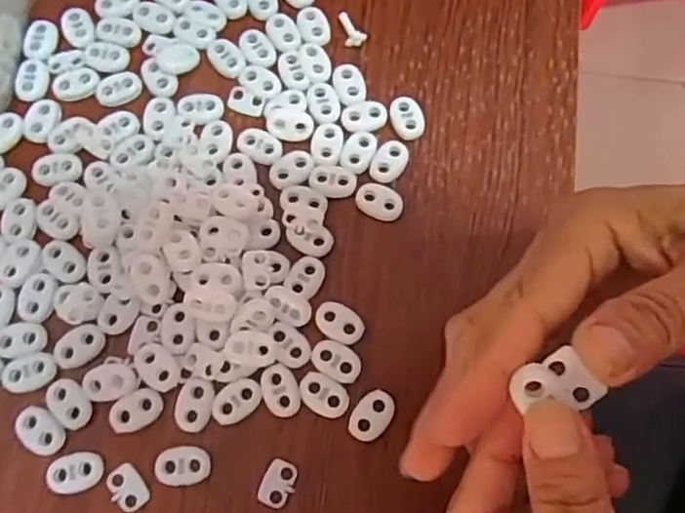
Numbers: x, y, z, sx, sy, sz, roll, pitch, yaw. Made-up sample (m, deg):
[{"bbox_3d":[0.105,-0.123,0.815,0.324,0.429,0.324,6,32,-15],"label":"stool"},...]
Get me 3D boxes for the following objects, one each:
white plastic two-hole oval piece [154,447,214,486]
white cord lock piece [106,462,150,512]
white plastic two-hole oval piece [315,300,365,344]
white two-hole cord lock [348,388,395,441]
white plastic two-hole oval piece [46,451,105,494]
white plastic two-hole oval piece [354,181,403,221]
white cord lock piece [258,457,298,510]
[{"bbox_3d":[-0.067,0.088,0.268,0.023,0.004,0.015,-7,71,-4],"label":"white plastic two-hole oval piece"},{"bbox_3d":[-0.091,0.097,0.267,0.014,0.004,0.020,-33,75,-12],"label":"white cord lock piece"},{"bbox_3d":[-0.002,0.029,0.286,0.022,0.004,0.015,34,73,9],"label":"white plastic two-hole oval piece"},{"bbox_3d":[0.013,0.068,0.274,0.015,0.004,0.023,39,74,11],"label":"white two-hole cord lock"},{"bbox_3d":[-0.112,0.090,0.267,0.023,0.004,0.016,-8,71,-5],"label":"white plastic two-hole oval piece"},{"bbox_3d":[0.017,-0.026,0.306,0.023,0.004,0.015,24,72,6],"label":"white plastic two-hole oval piece"},{"bbox_3d":[-0.027,0.096,0.268,0.013,0.004,0.019,21,71,5],"label":"white cord lock piece"}]

